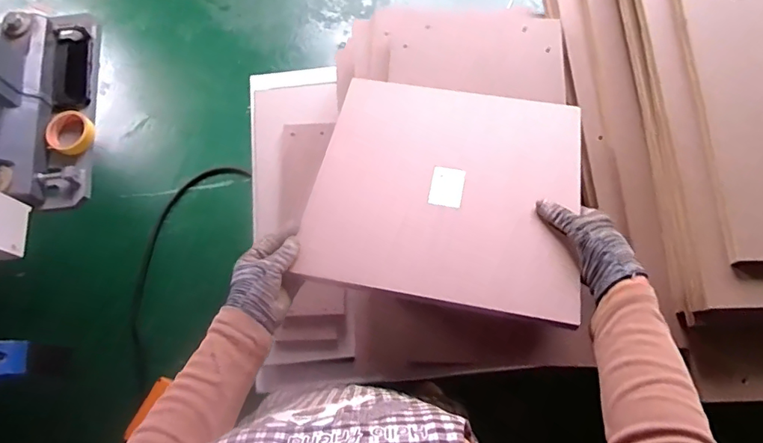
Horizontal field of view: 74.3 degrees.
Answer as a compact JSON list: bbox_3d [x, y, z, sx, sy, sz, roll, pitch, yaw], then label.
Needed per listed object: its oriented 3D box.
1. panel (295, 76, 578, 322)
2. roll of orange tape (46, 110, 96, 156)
[{"bbox_3d":[0.090,-0.057,0.684,0.345,0.017,0.374,10,53,8],"label":"panel"},{"bbox_3d":[-0.658,-0.185,1.063,0.092,0.040,0.094,0,73,1],"label":"roll of orange tape"}]

